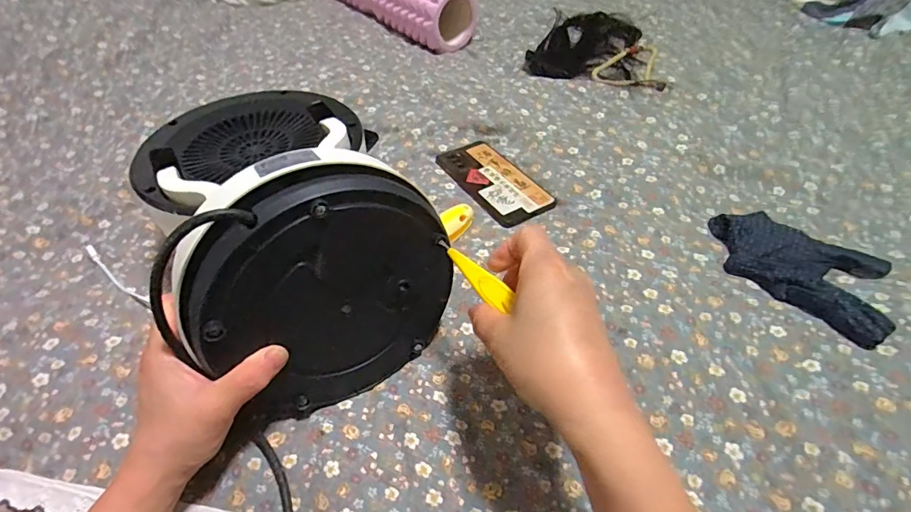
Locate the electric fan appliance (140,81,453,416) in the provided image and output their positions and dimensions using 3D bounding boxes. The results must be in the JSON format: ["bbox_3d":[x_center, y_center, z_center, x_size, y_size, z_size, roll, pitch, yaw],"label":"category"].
[{"bbox_3d":[-0.155,-0.045,0.403,0.185,0.176,0.297,-26,52,-19],"label":"electric fan appliance"}]

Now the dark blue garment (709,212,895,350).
[{"bbox_3d":[0.329,0.004,0.428,0.108,0.017,0.158,-35,54,-28],"label":"dark blue garment"}]

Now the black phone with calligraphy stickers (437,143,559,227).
[{"bbox_3d":[0.050,-0.095,0.563,0.081,0.013,0.163,-24,50,-20],"label":"black phone with calligraphy stickers"}]

